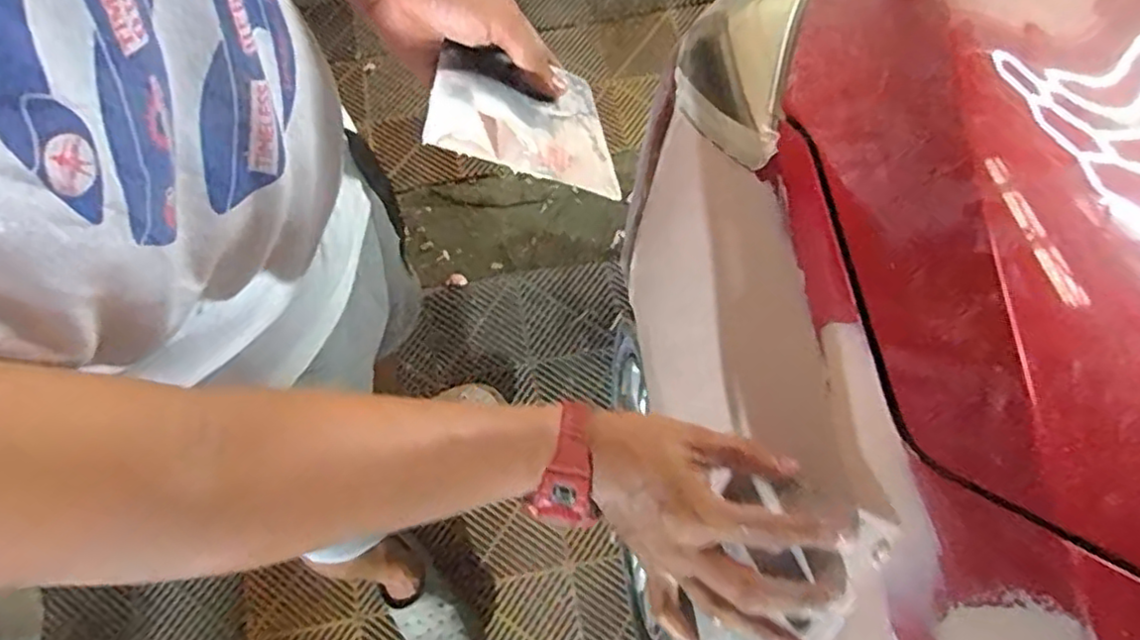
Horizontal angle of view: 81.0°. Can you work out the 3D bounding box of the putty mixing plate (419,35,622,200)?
[{"bbox_3d":[-0.030,-0.137,0.452,0.138,0.008,0.090,8,65,-33],"label":"putty mixing plate"}]

